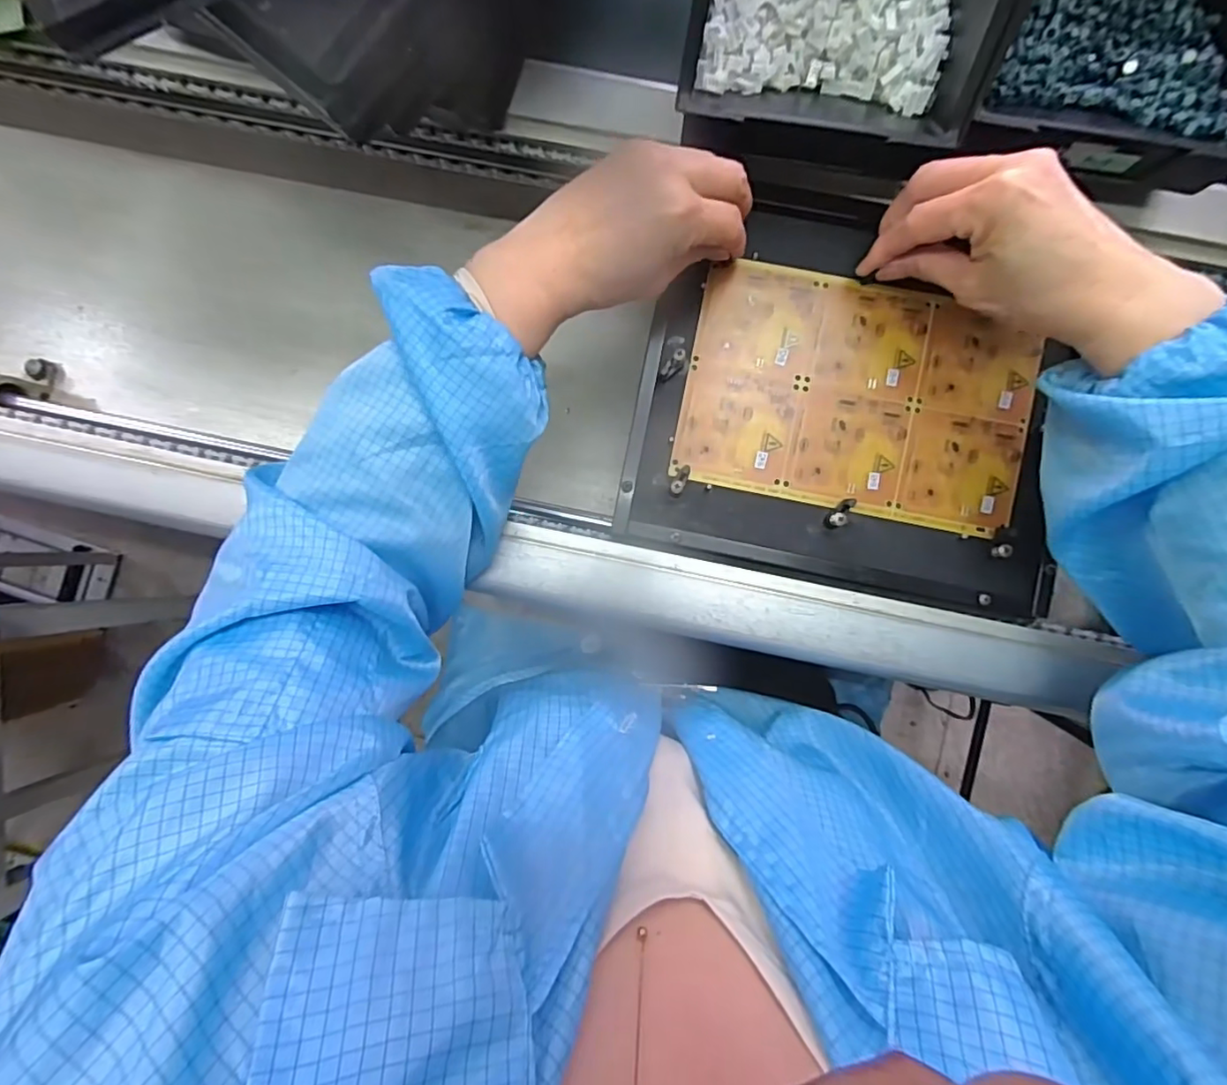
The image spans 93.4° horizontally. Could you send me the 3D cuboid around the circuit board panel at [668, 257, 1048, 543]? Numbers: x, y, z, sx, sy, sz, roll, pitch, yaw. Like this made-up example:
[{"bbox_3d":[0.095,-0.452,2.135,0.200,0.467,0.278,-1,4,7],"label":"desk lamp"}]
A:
[{"bbox_3d":[0.153,-0.092,0.363,0.209,0.004,0.139,11,89,1],"label":"circuit board panel"}]

